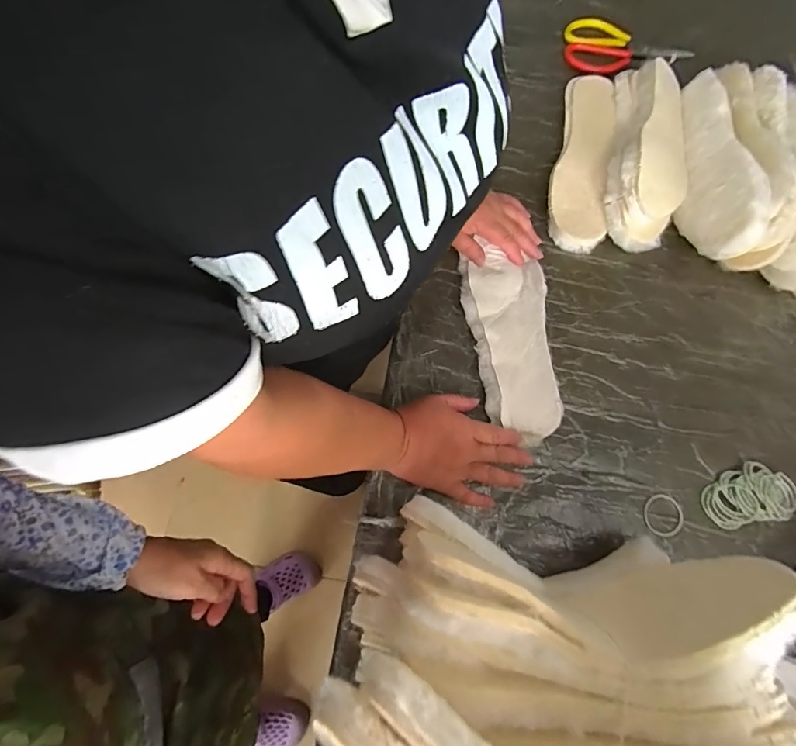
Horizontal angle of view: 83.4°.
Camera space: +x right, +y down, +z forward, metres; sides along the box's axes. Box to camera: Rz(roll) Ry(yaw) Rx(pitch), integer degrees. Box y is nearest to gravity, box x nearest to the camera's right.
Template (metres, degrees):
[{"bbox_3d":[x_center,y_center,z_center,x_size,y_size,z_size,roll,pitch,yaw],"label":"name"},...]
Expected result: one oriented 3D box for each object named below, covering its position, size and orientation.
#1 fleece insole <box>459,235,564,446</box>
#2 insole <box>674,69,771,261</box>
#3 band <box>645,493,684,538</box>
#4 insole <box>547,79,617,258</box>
[{"bbox_3d":[0.132,-0.035,0.517,0.096,0.018,0.225,-5,70,-3],"label":"fleece insole"},{"bbox_3d":[0.401,-0.272,0.558,0.020,0.086,0.280,20,71,-29],"label":"insole"},{"bbox_3d":[0.284,0.151,0.474,0.044,0.004,0.043,0,70,-1],"label":"band"},{"bbox_3d":[0.248,-0.287,0.599,0.073,0.033,0.273,14,71,3],"label":"insole"}]

